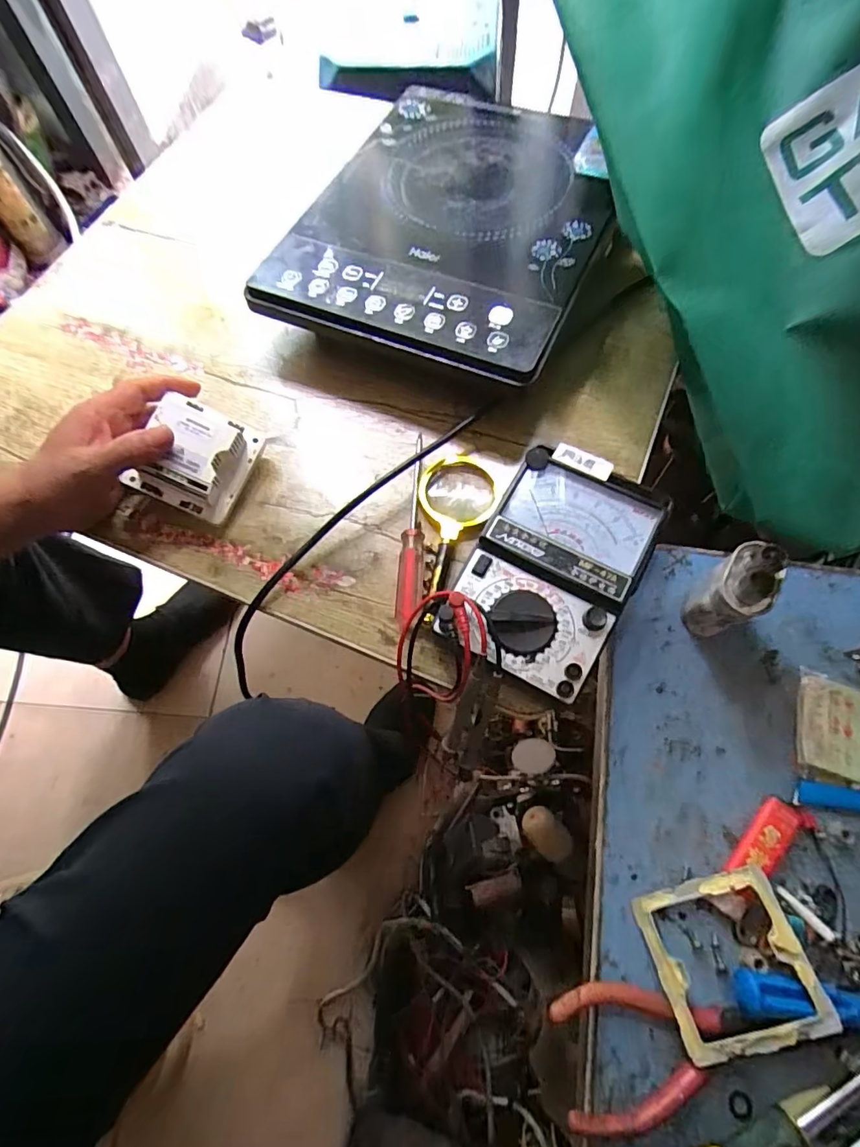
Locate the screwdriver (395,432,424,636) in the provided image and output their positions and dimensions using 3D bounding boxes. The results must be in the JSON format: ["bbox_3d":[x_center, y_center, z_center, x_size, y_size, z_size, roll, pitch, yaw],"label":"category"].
[{"bbox_3d":[-0.012,-0.040,0.417,0.018,0.019,0.173,5,70,3],"label":"screwdriver"}]

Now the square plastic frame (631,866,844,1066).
[{"bbox_3d":[0.178,0.231,0.308,0.083,0.005,0.082,-20,57,6],"label":"square plastic frame"}]

